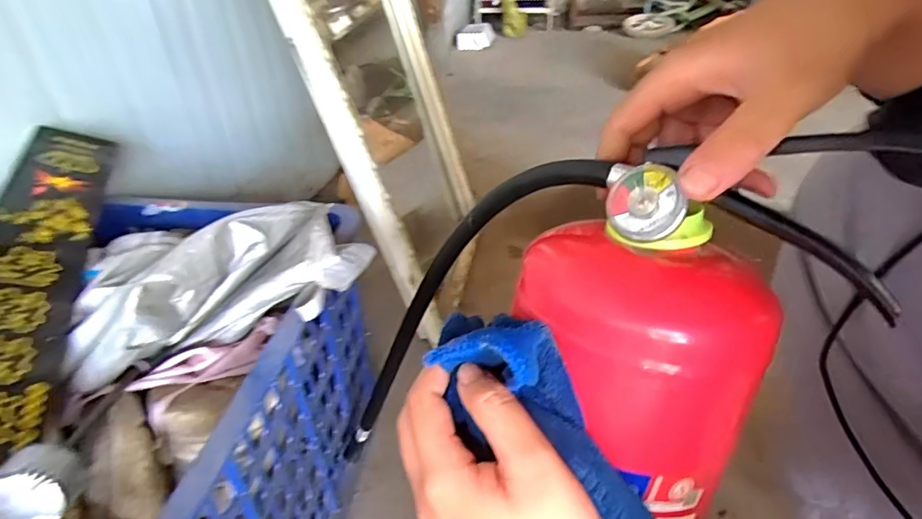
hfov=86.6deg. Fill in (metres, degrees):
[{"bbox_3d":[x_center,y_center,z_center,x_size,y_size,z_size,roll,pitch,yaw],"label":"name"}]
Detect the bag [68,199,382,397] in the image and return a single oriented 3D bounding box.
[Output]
[{"bbox_3d":[-0.200,0.001,0.427,0.226,0.073,0.178,-12,35,-14],"label":"bag"}]

